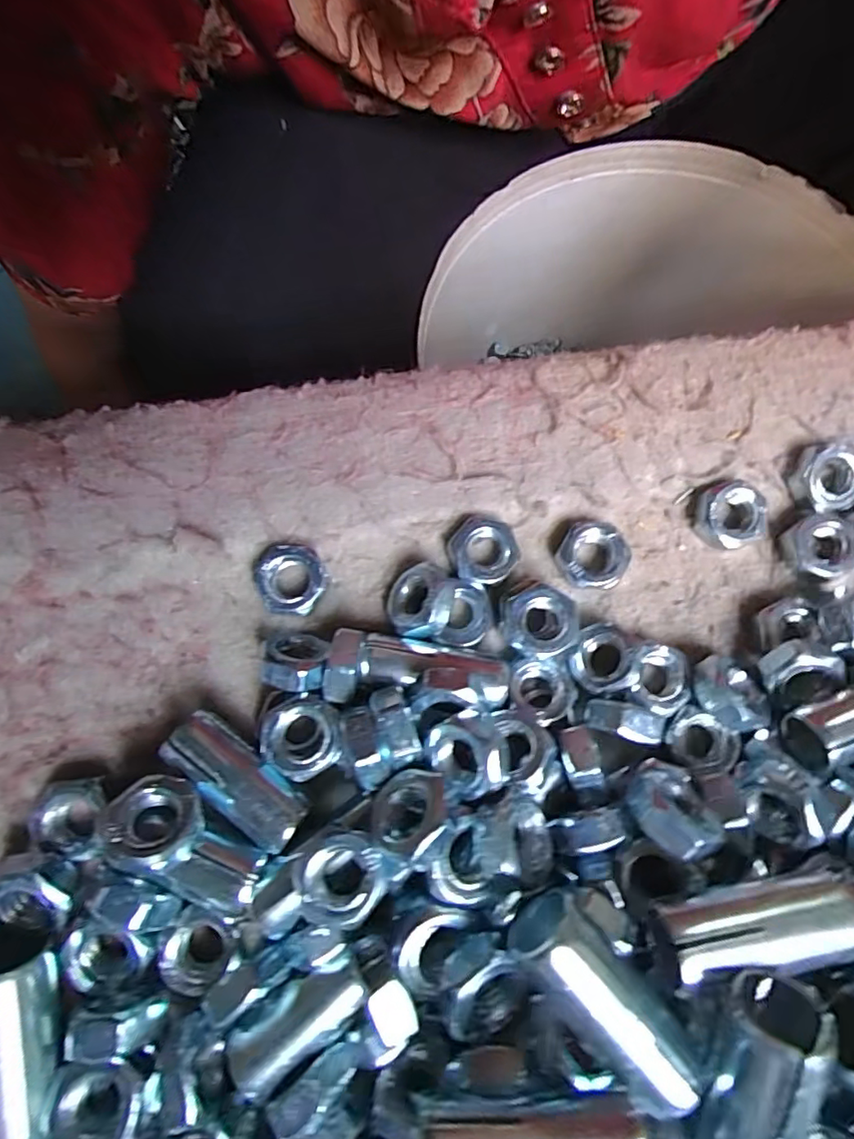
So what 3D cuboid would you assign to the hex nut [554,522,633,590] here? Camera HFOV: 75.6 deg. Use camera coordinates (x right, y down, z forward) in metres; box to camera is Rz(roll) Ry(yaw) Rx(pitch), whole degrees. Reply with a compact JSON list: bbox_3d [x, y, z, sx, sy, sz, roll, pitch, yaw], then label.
[{"bbox_3d":[0.041,-0.003,0.139,0.017,0.008,0.016,29,77,7],"label":"hex nut"}]

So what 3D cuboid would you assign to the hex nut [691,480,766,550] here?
[{"bbox_3d":[0.078,-0.014,0.142,0.016,0.008,0.015,-1,76,0],"label":"hex nut"}]

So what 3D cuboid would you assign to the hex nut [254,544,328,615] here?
[{"bbox_3d":[-0.032,0.002,0.131,0.015,0.005,0.016,30,77,7],"label":"hex nut"}]

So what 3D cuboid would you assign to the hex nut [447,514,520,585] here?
[{"bbox_3d":[0.014,-0.004,0.138,0.017,0.008,0.016,15,76,4],"label":"hex nut"}]

